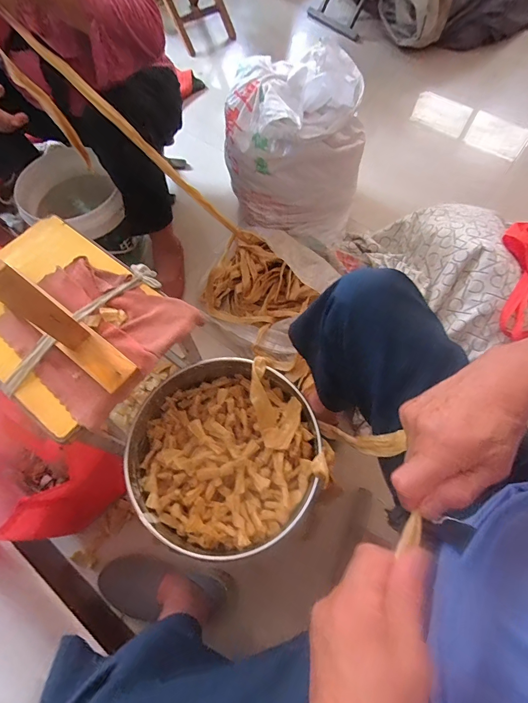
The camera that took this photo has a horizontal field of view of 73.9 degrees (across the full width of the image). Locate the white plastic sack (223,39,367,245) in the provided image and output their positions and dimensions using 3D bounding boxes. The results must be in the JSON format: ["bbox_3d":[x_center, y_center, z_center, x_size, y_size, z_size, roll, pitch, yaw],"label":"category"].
[{"bbox_3d":[0.079,-0.521,0.910,0.347,0.341,0.270,9,65,4],"label":"white plastic sack"}]

